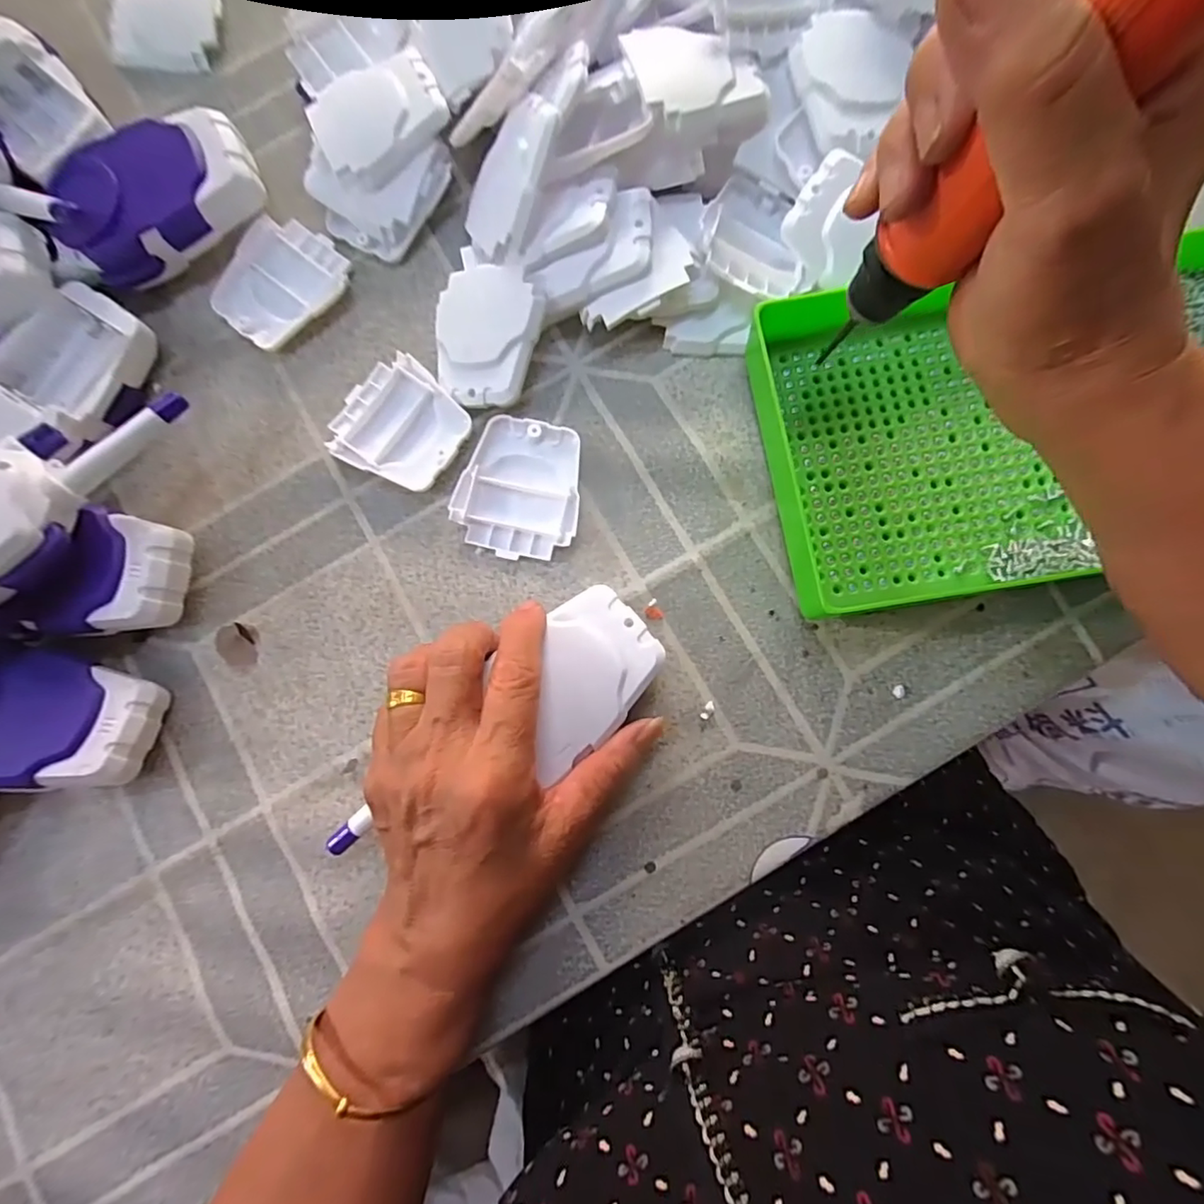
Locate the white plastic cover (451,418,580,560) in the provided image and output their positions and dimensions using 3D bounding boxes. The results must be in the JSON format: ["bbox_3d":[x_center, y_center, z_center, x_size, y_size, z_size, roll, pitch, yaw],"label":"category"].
[{"bbox_3d":[-0.040,-0.057,0.283,0.059,0.010,0.066,13,85,4],"label":"white plastic cover"}]

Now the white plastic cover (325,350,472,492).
[{"bbox_3d":[-0.102,-0.089,0.288,0.065,0.010,0.059,38,87,6],"label":"white plastic cover"}]

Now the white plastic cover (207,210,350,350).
[{"bbox_3d":[-0.168,-0.167,0.296,0.055,0.010,0.064,41,87,6],"label":"white plastic cover"}]

